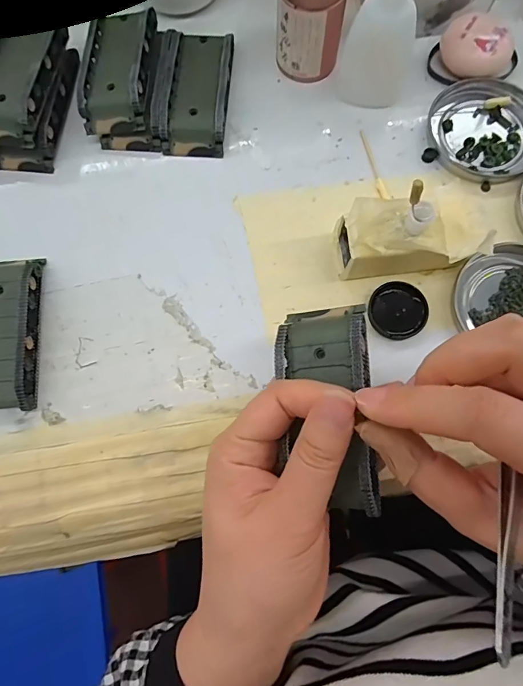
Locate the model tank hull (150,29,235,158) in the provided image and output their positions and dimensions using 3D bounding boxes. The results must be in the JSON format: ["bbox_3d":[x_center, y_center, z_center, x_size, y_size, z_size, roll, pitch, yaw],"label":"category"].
[{"bbox_3d":[-0.047,-0.180,0.300,0.049,0.018,0.095,5,75,2],"label":"model tank hull"}]

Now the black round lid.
[{"bbox_3d":[0.085,-0.021,0.264,0.035,0.006,0.036,0,75,1],"label":"black round lid"}]

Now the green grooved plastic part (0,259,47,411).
[{"bbox_3d":[-0.161,-0.008,0.258,0.044,0.018,0.095,-3,75,0],"label":"green grooved plastic part"}]

